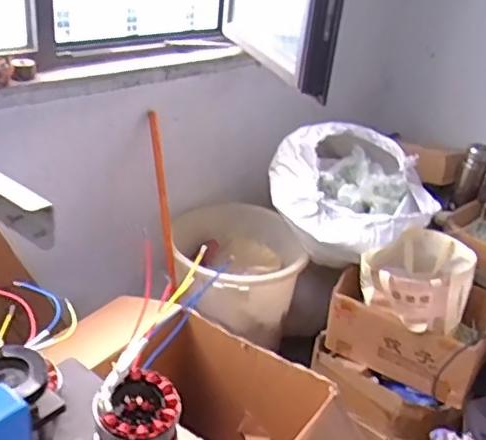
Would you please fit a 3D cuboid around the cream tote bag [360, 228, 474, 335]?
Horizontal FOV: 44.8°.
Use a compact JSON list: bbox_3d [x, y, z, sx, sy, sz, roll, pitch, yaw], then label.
[{"bbox_3d":[0.420,0.136,1.429,0.252,0.175,0.165,18,31,19],"label":"cream tote bag"}]

